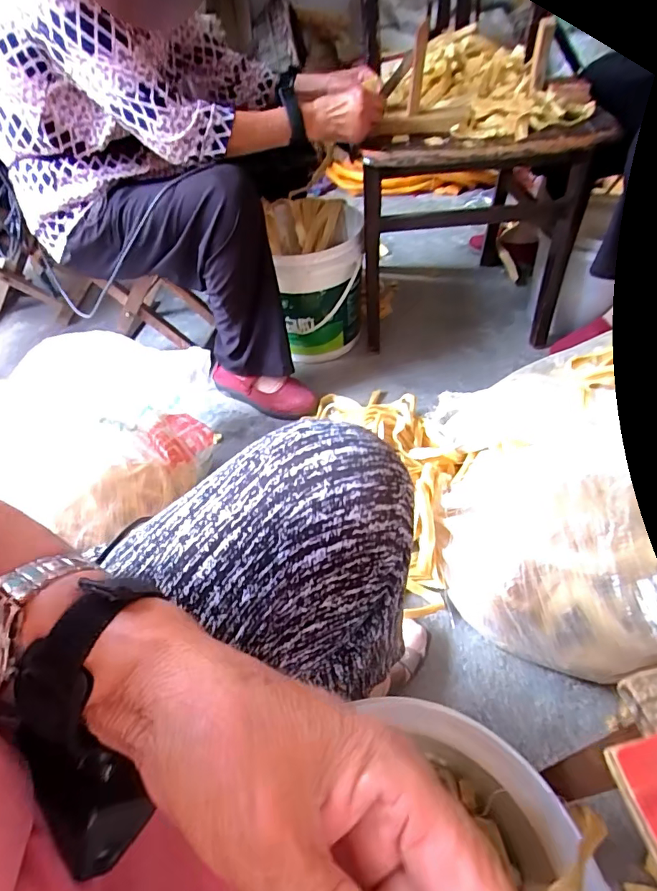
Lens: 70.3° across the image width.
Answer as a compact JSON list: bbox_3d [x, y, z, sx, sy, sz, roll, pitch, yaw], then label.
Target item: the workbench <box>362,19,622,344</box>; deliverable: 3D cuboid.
[{"bbox_3d":[0.284,-0.551,1.026,0.422,0.478,0.493,-2,49,3],"label":"workbench"}]

